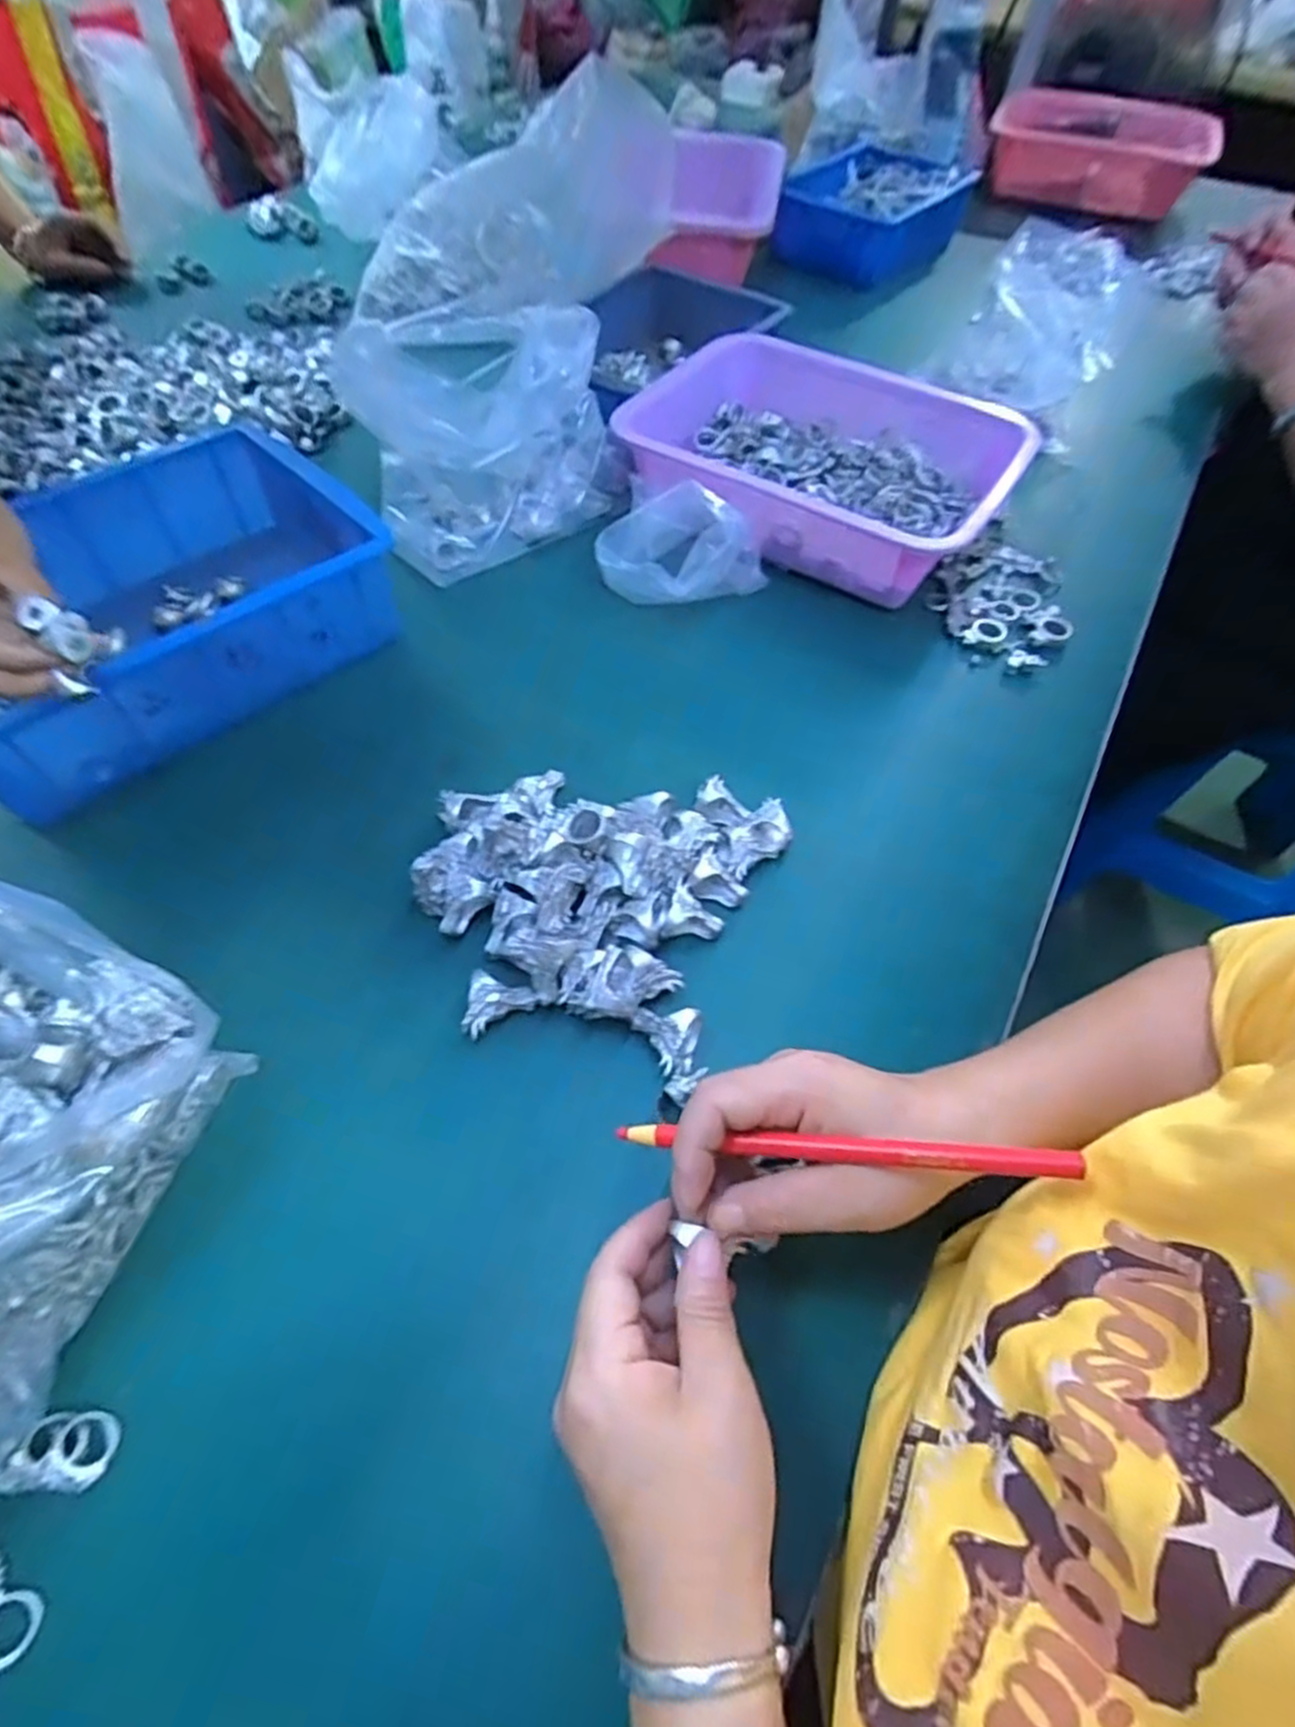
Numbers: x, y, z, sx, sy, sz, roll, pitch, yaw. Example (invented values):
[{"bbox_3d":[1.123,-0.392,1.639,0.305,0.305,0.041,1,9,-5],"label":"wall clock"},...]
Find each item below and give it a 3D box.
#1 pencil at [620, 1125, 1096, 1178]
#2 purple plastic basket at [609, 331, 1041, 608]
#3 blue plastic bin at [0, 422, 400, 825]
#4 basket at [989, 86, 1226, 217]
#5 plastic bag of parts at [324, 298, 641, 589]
[{"bbox_3d":[0.065,0.106,0.280,0.168,0.004,0.007,-4,54,23],"label":"pencil"},{"bbox_3d":[0.130,-0.320,0.611,0.297,0.080,0.205,30,61,17],"label":"purple plastic basket"},{"bbox_3d":[-0.345,-0.179,0.514,0.294,0.072,0.207,-38,66,-23],"label":"blue plastic bin"},{"bbox_3d":[0.478,-0.744,0.791,0.235,0.085,0.075,7,57,2],"label":"basket"},{"bbox_3d":[-0.143,-0.369,0.627,0.193,0.110,0.209,-28,62,-18],"label":"plastic bag of parts"}]

